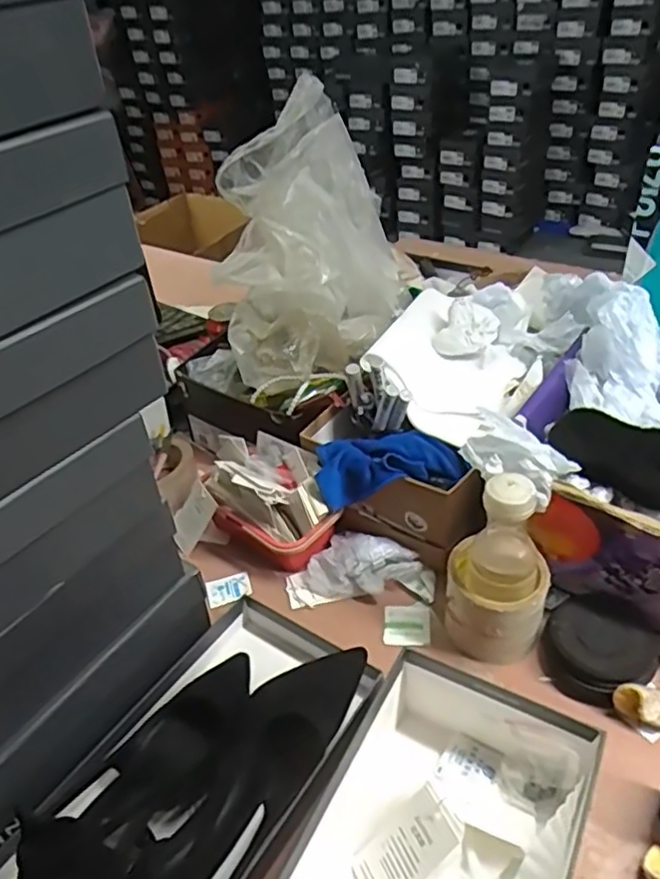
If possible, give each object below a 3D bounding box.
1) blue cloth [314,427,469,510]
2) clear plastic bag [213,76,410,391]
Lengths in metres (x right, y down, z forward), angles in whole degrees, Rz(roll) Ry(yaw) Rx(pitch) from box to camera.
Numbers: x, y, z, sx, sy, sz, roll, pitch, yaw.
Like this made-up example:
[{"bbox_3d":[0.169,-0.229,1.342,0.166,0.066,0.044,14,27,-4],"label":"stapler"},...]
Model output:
[{"bbox_3d":[0.062,0.021,0.684,0.150,0.047,0.082,-6,39,0],"label":"blue cloth"},{"bbox_3d":[-0.028,-0.237,0.808,0.221,0.238,0.276,-6,39,0],"label":"clear plastic bag"}]

